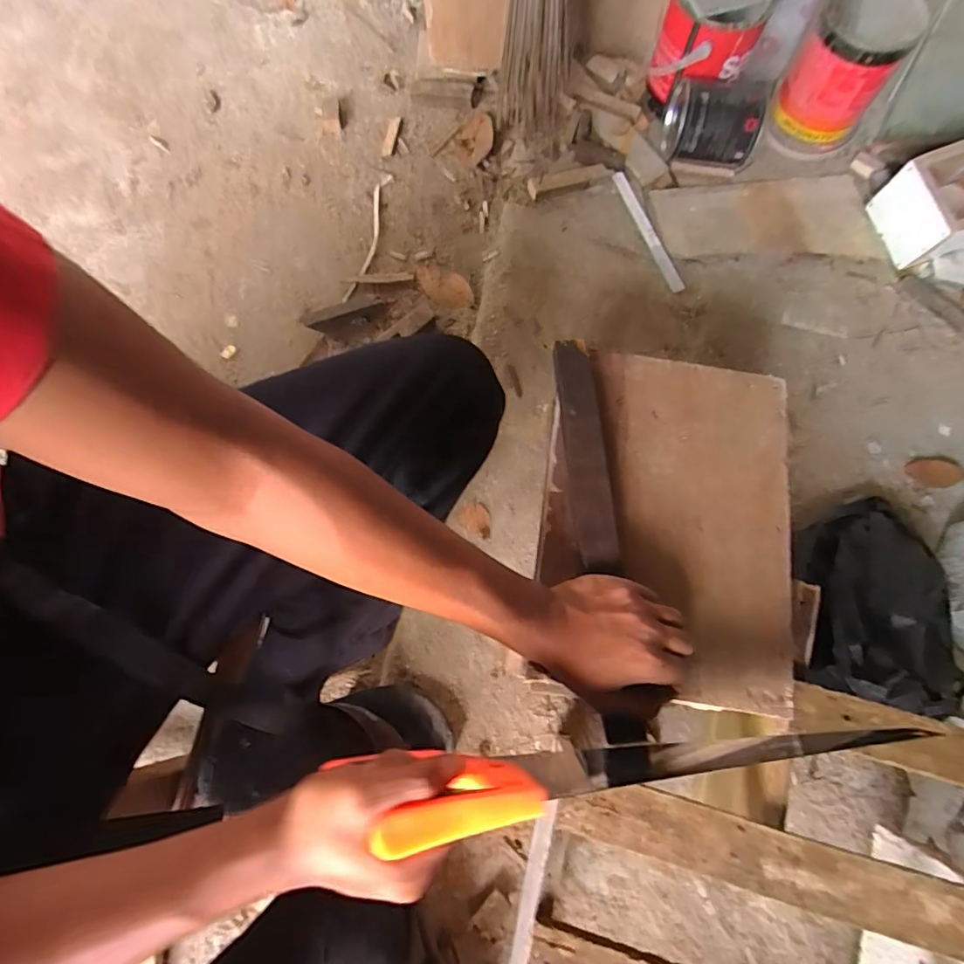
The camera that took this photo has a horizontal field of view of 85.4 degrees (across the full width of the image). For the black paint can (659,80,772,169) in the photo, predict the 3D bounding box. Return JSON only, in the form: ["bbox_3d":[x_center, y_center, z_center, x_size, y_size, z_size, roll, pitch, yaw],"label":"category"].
[{"bbox_3d":[0.367,-0.570,0.830,0.139,0.098,0.095,11,73,1],"label":"black paint can"}]

